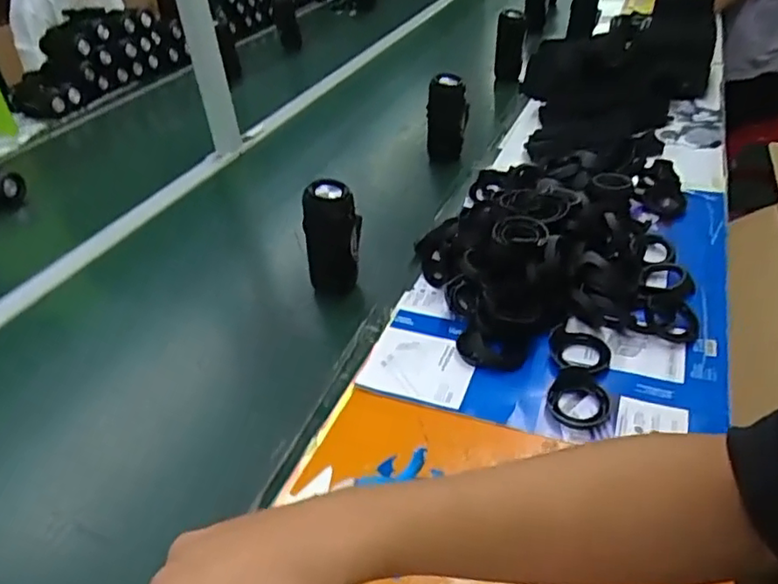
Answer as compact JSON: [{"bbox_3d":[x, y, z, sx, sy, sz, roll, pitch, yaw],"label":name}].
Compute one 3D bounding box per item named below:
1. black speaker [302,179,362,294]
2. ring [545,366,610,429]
[{"bbox_3d":[-0.072,-0.072,0.792,0.069,0.131,0.057,-5,37,-1],"label":"black speaker"},{"bbox_3d":[0.189,0.104,0.612,0.059,0.025,0.063,-4,36,3],"label":"ring"}]

